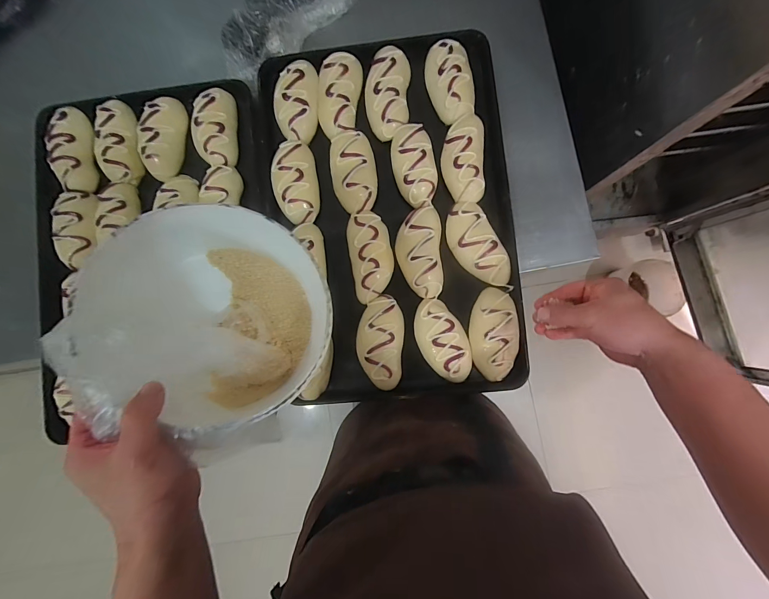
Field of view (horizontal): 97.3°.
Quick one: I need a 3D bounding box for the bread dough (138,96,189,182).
[{"bbox_3d":[-0.391,-0.285,0.592,0.079,0.036,0.144,4,87,4],"label":"bread dough"}]

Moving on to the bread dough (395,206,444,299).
[{"bbox_3d":[0.058,-0.078,0.551,0.073,0.031,0.146,-3,86,3],"label":"bread dough"}]

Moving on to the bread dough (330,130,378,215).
[{"bbox_3d":[-0.052,-0.216,0.562,0.073,0.035,0.138,-6,86,3],"label":"bread dough"}]

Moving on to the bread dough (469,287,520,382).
[{"bbox_3d":[0.175,0.054,0.536,0.071,0.035,0.141,0,86,3],"label":"bread dough"}]

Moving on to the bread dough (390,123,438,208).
[{"bbox_3d":[0.050,-0.224,0.561,0.070,0.034,0.136,-8,86,3],"label":"bread dough"}]

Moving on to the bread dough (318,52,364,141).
[{"bbox_3d":[-0.077,-0.352,0.571,0.072,0.032,0.137,-1,86,3],"label":"bread dough"}]

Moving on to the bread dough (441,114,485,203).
[{"bbox_3d":[0.131,-0.235,0.557,0.067,0.031,0.145,1,86,4],"label":"bread dough"}]

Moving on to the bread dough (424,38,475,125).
[{"bbox_3d":[0.111,-0.366,0.567,0.074,0.032,0.129,-8,86,3],"label":"bread dough"}]

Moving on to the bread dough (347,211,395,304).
[{"bbox_3d":[-0.022,-0.073,0.555,0.069,0.034,0.144,-9,86,3],"label":"bread dough"}]

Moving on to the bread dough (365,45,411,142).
[{"bbox_3d":[0.005,-0.351,0.571,0.072,0.031,0.152,2,86,4],"label":"bread dough"}]

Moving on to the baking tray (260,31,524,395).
[{"bbox_3d":[0.005,-0.139,0.567,0.402,0.044,0.598,-5,86,3],"label":"baking tray"}]

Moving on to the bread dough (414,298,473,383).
[{"bbox_3d":[0.093,0.066,0.539,0.072,0.031,0.136,-30,85,1],"label":"bread dough"}]

